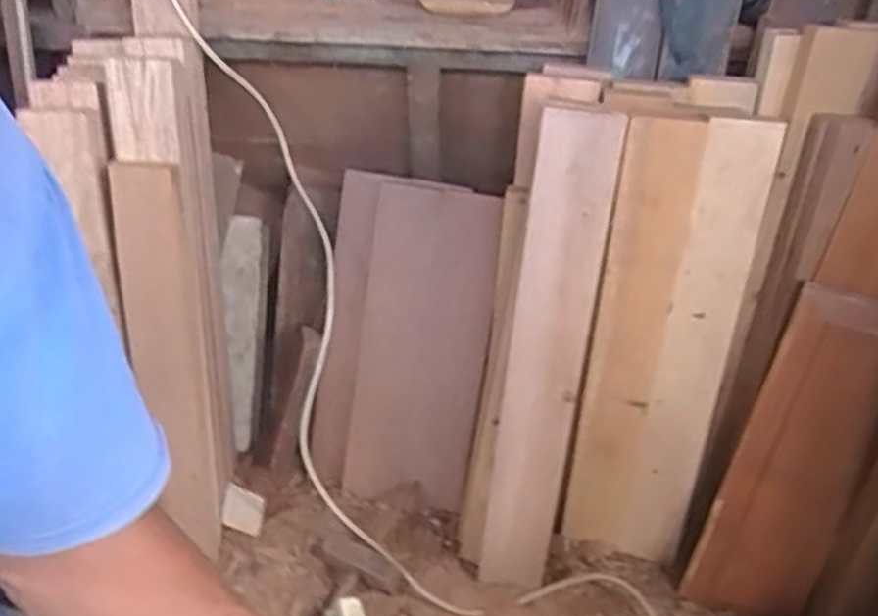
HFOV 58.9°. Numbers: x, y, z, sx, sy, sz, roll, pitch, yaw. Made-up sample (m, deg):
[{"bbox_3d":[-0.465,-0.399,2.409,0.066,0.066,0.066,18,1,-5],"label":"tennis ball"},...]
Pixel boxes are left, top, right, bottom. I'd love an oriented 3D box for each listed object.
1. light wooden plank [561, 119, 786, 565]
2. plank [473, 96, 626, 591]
[{"bbox_3d":[0.332,0.087,1.198,0.193,0.748,0.031,9,29,11],"label":"light wooden plank"},{"bbox_3d":[0.144,0.104,1.128,0.110,0.757,0.022,15,28,20],"label":"plank"}]

